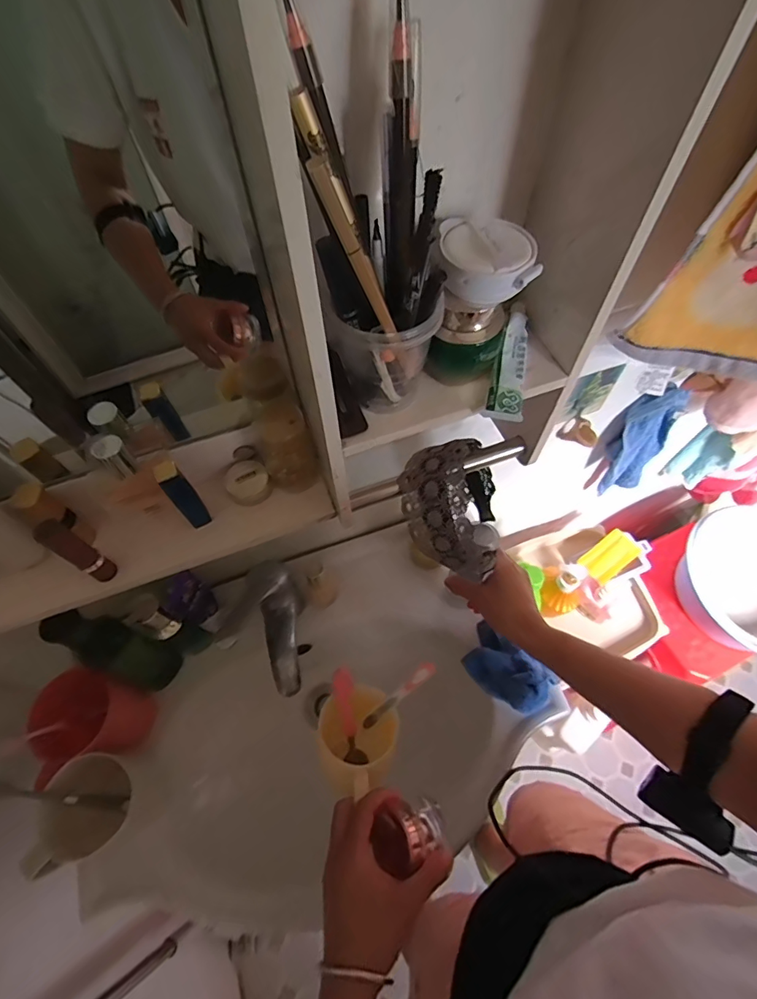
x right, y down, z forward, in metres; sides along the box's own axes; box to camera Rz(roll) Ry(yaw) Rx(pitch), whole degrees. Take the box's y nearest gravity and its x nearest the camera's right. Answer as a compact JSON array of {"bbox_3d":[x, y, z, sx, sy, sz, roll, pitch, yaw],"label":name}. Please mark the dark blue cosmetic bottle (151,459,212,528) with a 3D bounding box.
[{"bbox_3d":[-0.164,-0.003,0.394,0.018,0.075,0.020,-28,64,-13],"label":"dark blue cosmetic bottle"}]

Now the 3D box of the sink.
[{"bbox_3d":[-0.066,0.313,0.625,0.549,0.151,0.380,-33,66,-16],"label":"sink"}]

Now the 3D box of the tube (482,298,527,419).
[{"bbox_3d":[0.100,-0.106,0.346,0.024,0.014,0.109,13,62,8],"label":"tube"}]

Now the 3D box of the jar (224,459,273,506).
[{"bbox_3d":[-0.122,-0.017,0.439,0.038,0.020,0.038,0,61,1],"label":"jar"}]

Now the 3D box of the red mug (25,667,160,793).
[{"bbox_3d":[-0.321,0.248,0.532,0.083,0.104,0.104,-21,63,-10],"label":"red mug"}]

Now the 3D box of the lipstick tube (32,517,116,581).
[{"bbox_3d":[-0.238,0.043,0.373,0.016,0.085,0.020,27,65,15],"label":"lipstick tube"}]

